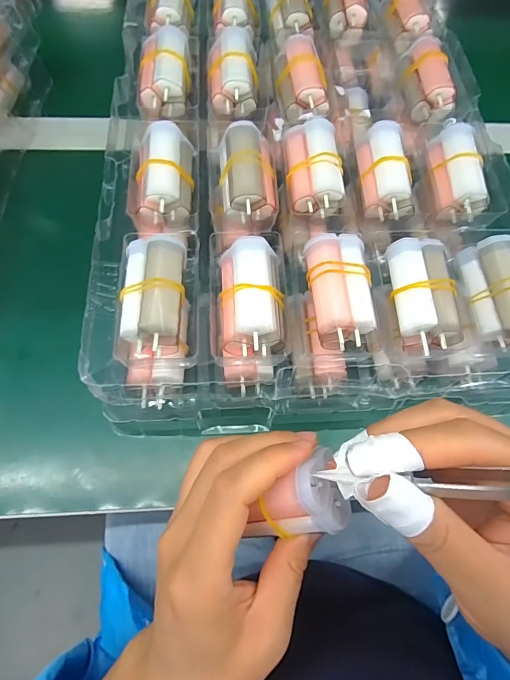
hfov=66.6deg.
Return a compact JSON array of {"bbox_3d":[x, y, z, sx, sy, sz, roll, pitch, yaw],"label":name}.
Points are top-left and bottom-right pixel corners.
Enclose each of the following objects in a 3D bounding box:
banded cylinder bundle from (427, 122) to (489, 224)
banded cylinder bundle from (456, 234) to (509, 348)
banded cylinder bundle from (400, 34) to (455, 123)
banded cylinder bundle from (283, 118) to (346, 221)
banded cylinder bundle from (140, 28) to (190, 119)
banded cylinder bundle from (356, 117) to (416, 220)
[{"bbox_3d":[0.143,-0.118,0.271,0.028,0.024,0.065,-5,81,-5],"label":"banded cylinder bundle"},{"bbox_3d":[0.151,-0.030,0.239,0.020,0.033,0.066,14,63,-44],"label":"banded cylinder bundle"},{"bbox_3d":[0.134,-0.210,0.309,0.031,0.025,0.067,-9,69,-6],"label":"banded cylinder bundle"},{"bbox_3d":[0.040,-0.119,0.267,0.035,0.022,0.064,-3,68,-4],"label":"banded cylinder bundle"},{"bbox_3d":[-0.068,-0.204,0.292,0.036,0.023,0.067,1,81,-2],"label":"banded cylinder bundle"},{"bbox_3d":[0.090,-0.120,0.269,0.032,0.018,0.067,-5,82,-4],"label":"banded cylinder bundle"}]

